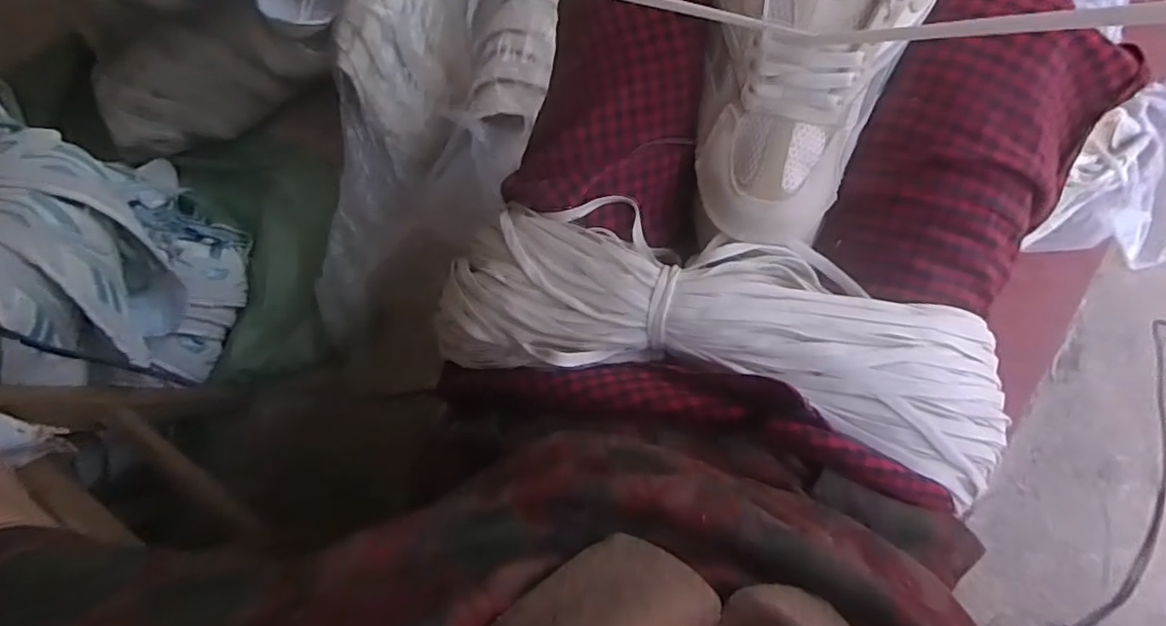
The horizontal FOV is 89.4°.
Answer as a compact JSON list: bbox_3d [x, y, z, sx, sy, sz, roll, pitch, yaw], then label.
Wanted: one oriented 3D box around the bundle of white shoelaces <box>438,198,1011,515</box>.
[{"bbox_3d":[0.083,0.010,0.371,0.354,0.054,0.123,13,86,12],"label":"bundle of white shoelaces"}]

